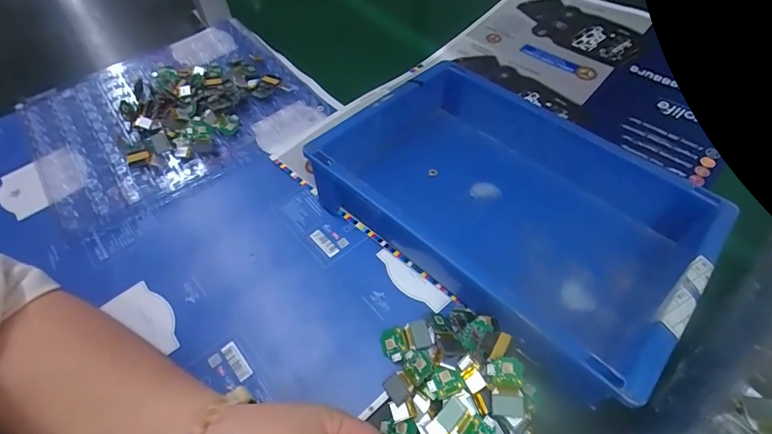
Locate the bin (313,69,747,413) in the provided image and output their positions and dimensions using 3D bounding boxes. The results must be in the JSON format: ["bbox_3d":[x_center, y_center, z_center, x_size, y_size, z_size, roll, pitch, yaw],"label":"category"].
[{"bbox_3d":[0.113,-0.024,0.357,0.303,0.067,0.229,37,63,23],"label":"bin"}]

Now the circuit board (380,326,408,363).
[{"bbox_3d":[0.006,0.100,0.307,0.019,0.007,0.025,-13,56,-9],"label":"circuit board"}]

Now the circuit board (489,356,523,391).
[{"bbox_3d":[0.088,0.113,0.284,0.022,0.004,0.021,8,74,3],"label":"circuit board"}]

